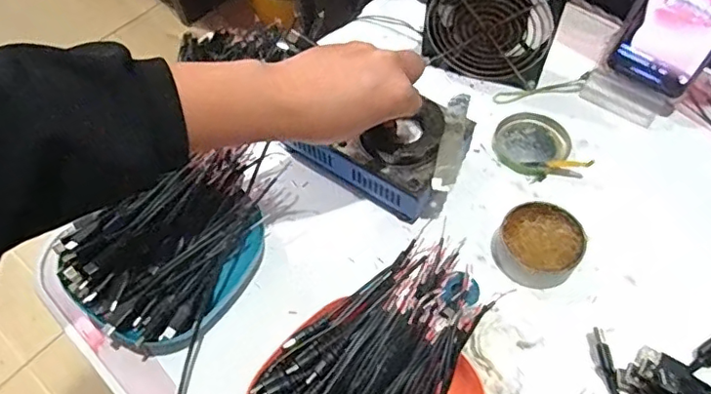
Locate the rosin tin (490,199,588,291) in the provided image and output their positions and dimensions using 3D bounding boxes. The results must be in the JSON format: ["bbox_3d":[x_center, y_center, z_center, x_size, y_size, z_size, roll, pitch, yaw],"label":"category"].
[{"bbox_3d":[0.145,0.039,0.441,0.062,0.028,0.068,-1,57,2],"label":"rosin tin"}]

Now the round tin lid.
[{"bbox_3d":[0.162,-0.052,0.515,0.070,0.006,0.066,-1,57,2],"label":"round tin lid"}]

